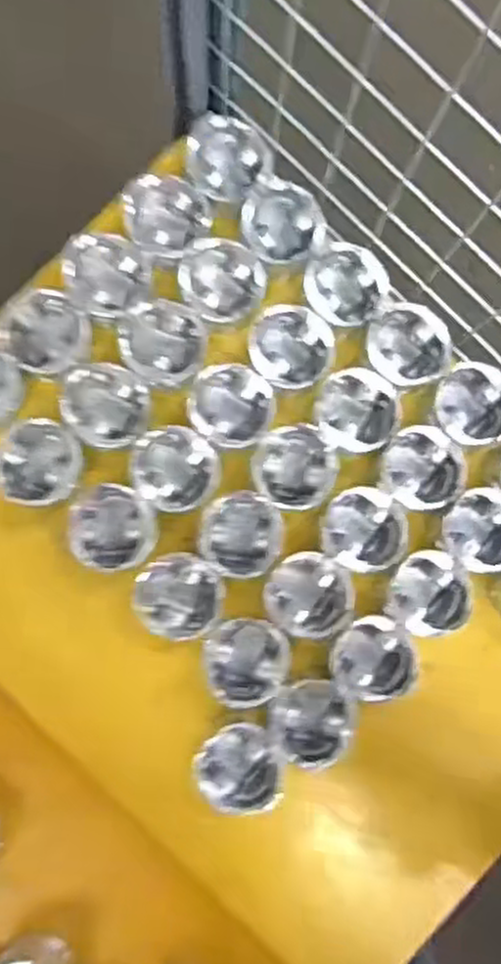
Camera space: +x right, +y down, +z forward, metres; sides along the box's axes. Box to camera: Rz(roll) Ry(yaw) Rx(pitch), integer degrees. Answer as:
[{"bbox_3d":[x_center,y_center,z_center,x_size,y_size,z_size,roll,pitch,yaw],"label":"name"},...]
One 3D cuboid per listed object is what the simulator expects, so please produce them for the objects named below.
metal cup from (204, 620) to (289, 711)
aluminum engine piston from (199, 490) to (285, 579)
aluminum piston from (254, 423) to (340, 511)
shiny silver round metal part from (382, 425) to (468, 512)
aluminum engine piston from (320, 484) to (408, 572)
[{"bbox_3d":[-0.005,0.155,0.658,0.068,0.055,0.075,10,86,-1],"label":"metal cup"},{"bbox_3d":[-0.008,0.046,0.671,0.068,0.066,0.069,1,86,-2],"label":"aluminum engine piston"},{"bbox_3d":[0.038,-0.011,0.666,0.069,0.066,0.068,16,86,-1],"label":"aluminum piston"},{"bbox_3d":[0.153,-0.010,0.673,0.066,0.045,0.064,0,86,-2],"label":"shiny silver round metal part"},{"bbox_3d":[0.100,0.042,0.667,0.069,0.046,0.069,0,86,-2],"label":"aluminum engine piston"}]

